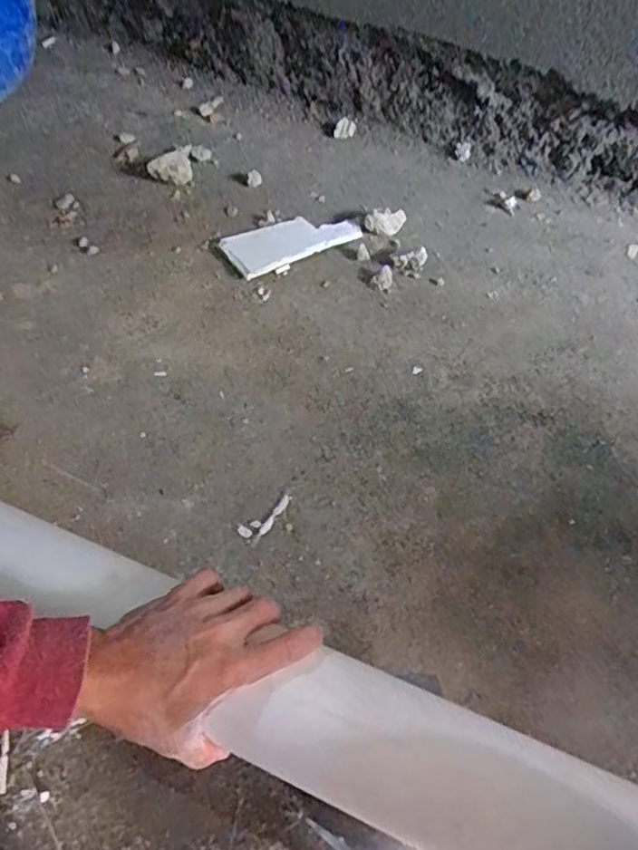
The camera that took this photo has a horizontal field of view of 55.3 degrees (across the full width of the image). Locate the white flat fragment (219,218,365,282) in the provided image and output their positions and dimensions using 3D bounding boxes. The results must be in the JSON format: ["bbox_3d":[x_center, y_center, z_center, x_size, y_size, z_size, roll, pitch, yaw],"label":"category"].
[{"bbox_3d":[-0.045,-0.296,0.967,0.209,0.010,0.104,-22,55,-19],"label":"white flat fragment"}]

